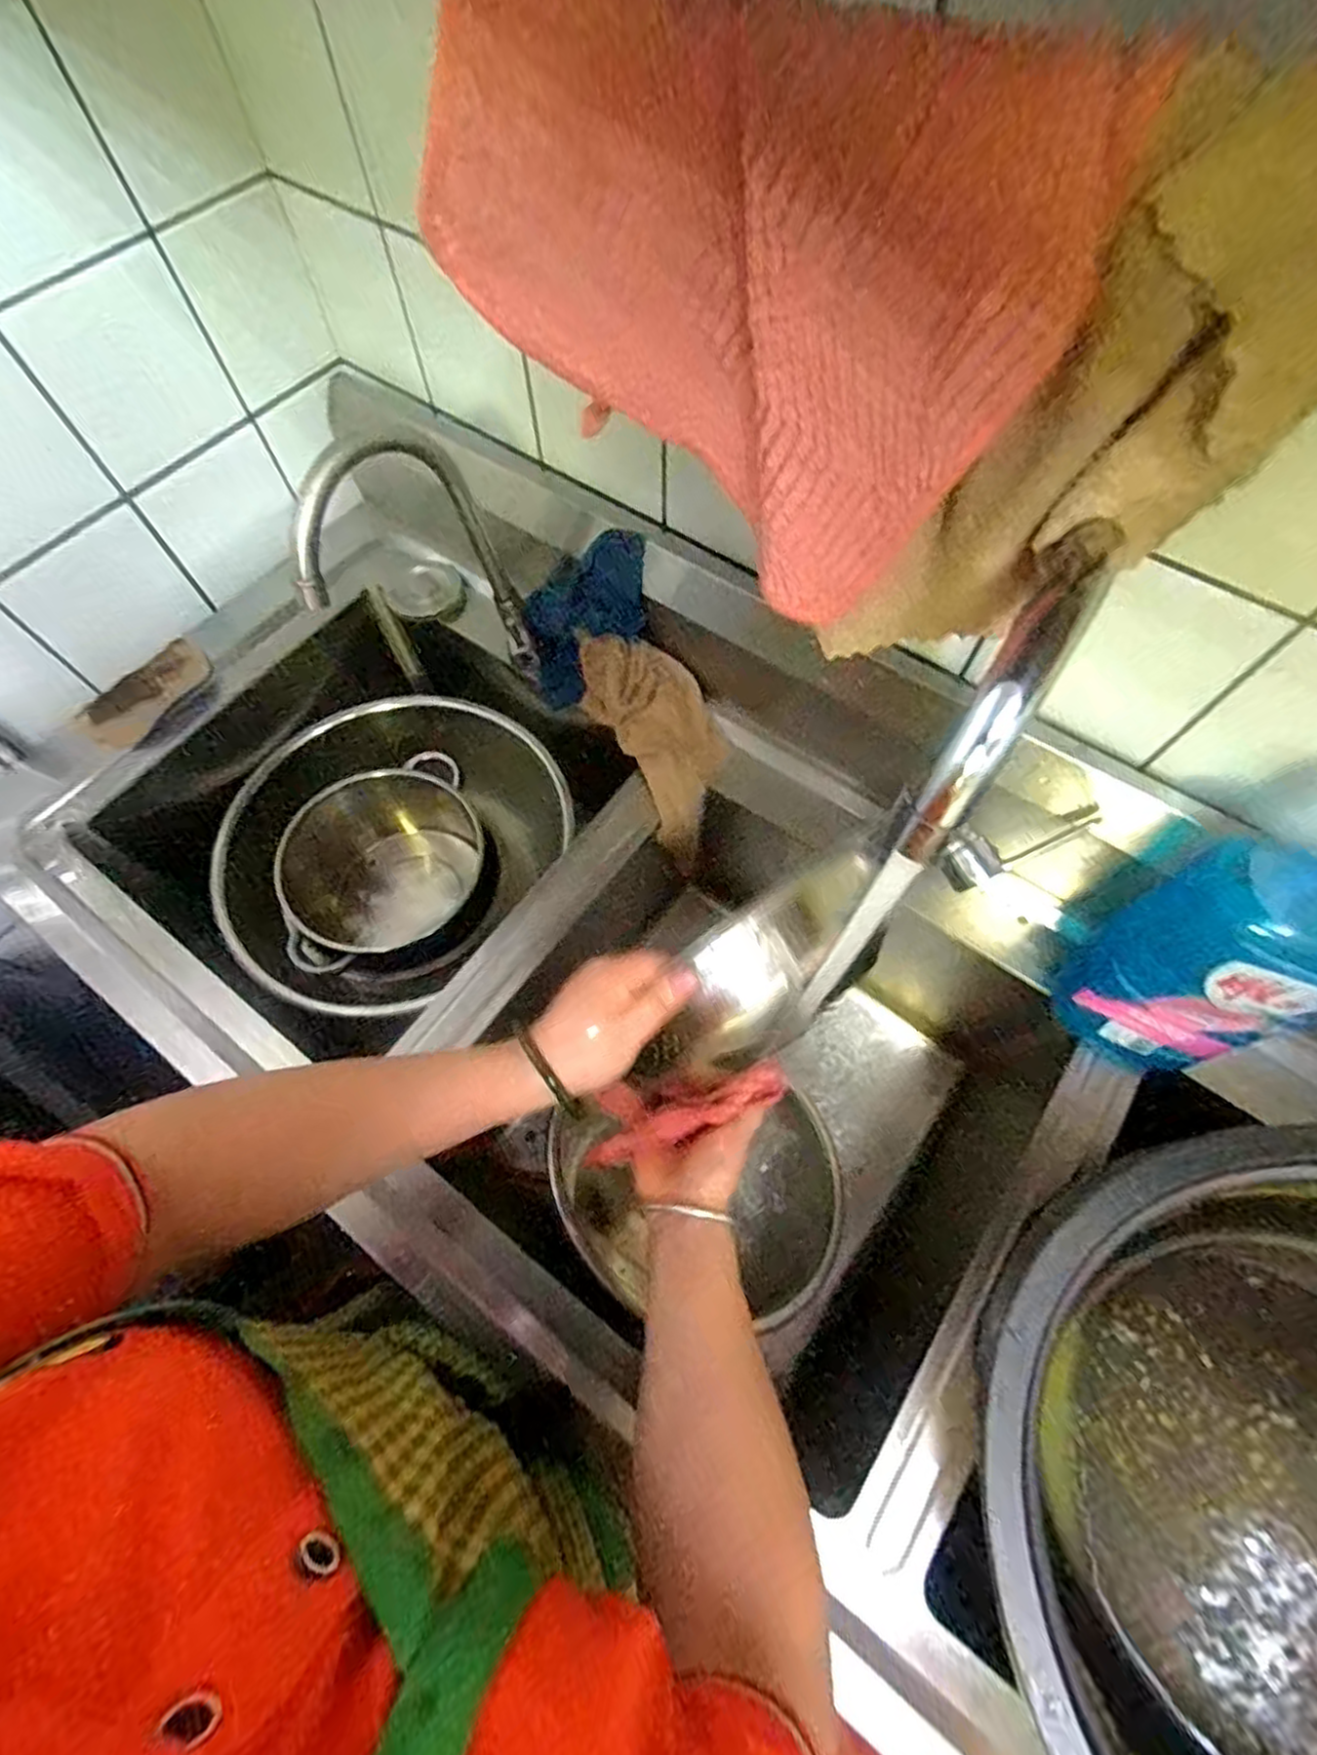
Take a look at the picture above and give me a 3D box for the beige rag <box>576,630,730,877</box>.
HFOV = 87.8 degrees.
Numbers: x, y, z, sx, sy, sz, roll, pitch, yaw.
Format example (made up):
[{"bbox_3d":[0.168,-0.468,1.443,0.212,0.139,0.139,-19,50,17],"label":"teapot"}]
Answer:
[{"bbox_3d":[0.004,-0.137,0.678,0.103,0.049,0.245,-24,89,-11],"label":"beige rag"}]

